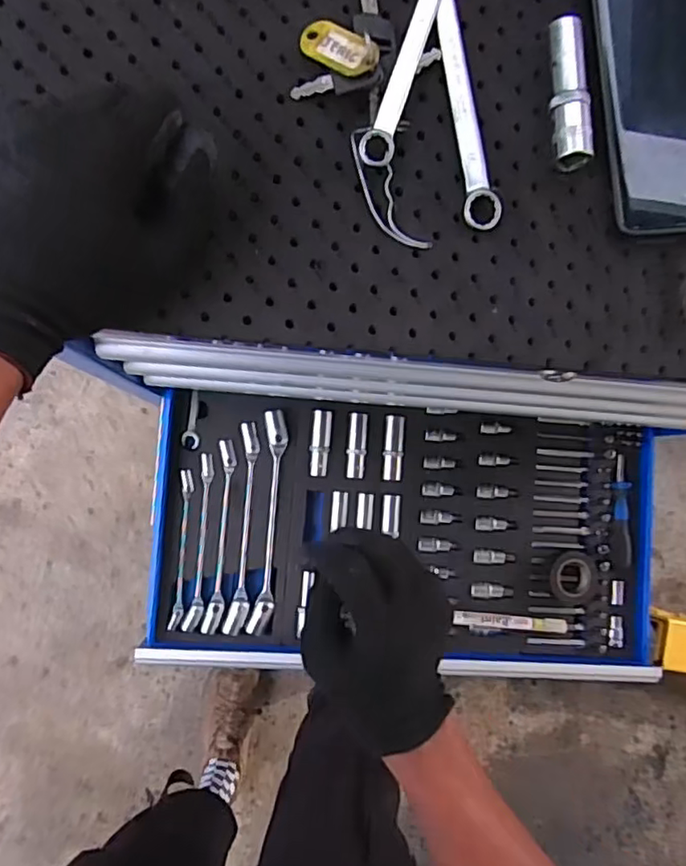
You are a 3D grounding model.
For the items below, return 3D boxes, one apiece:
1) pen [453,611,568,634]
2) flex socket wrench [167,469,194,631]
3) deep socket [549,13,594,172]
[{"bbox_3d":[0.201,0.226,0.721,0.142,0.014,0.018,7,86,-7],"label":"pen"},{"bbox_3d":[-0.186,0.134,0.696,0.015,0.007,0.181,4,88,-7],"label":"flex socket wrench"},{"bbox_3d":[0.126,-0.191,0.335,0.019,0.015,0.084,-2,87,-7],"label":"deep socket"}]

